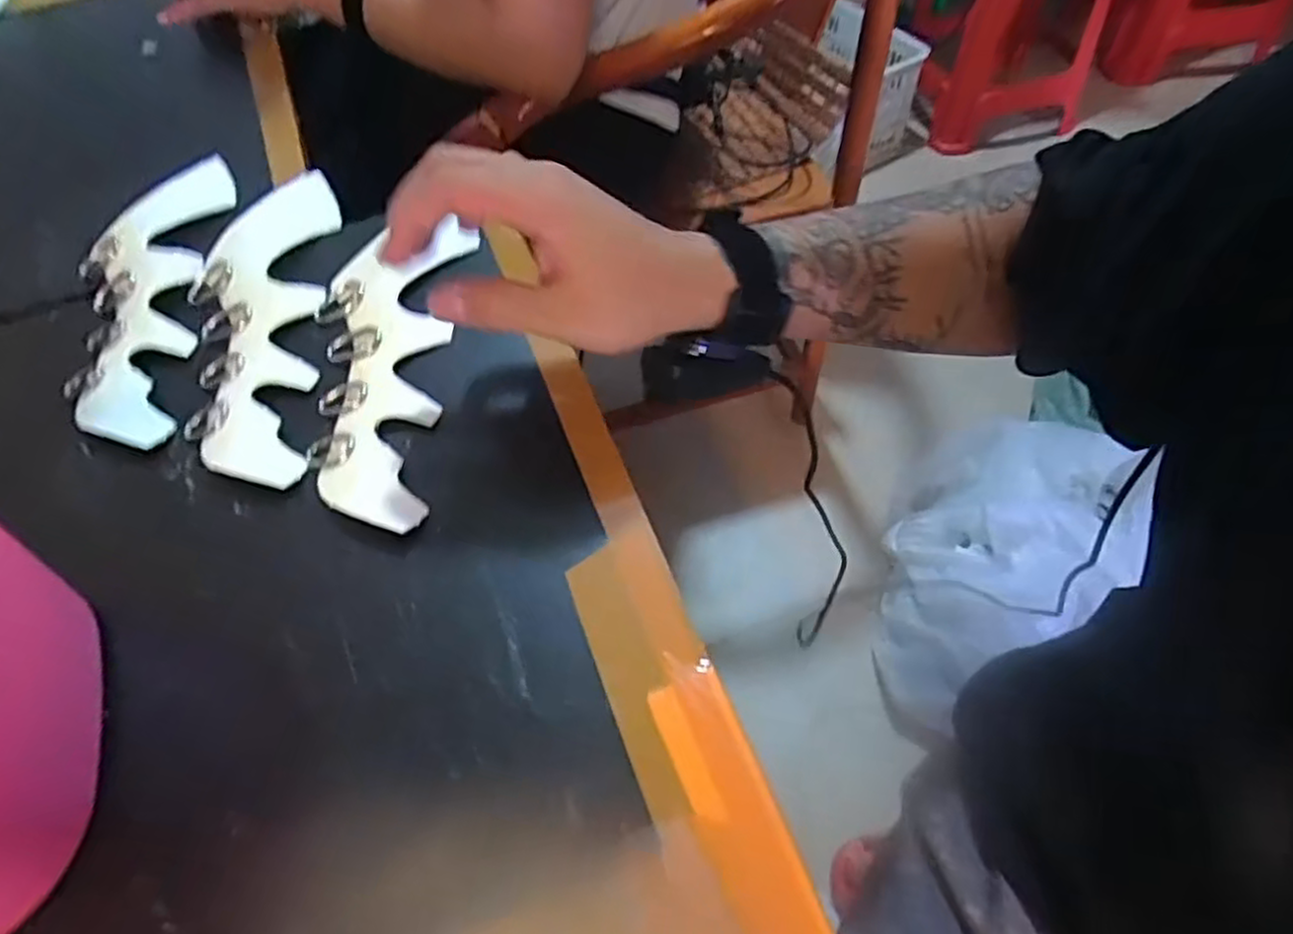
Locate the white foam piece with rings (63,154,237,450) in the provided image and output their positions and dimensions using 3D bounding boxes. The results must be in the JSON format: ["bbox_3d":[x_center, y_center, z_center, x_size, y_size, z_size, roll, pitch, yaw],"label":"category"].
[{"bbox_3d":[-0.313,-0.108,0.454,0.076,0.012,0.235,-9,57,-2],"label":"white foam piece with rings"}]

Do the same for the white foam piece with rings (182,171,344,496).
[{"bbox_3d":[-0.233,-0.088,0.432,0.080,0.012,0.239,-9,57,-2],"label":"white foam piece with rings"}]

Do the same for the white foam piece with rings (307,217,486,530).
[{"bbox_3d":[-0.150,-0.060,0.410,0.082,0.014,0.211,-1,57,3],"label":"white foam piece with rings"}]

